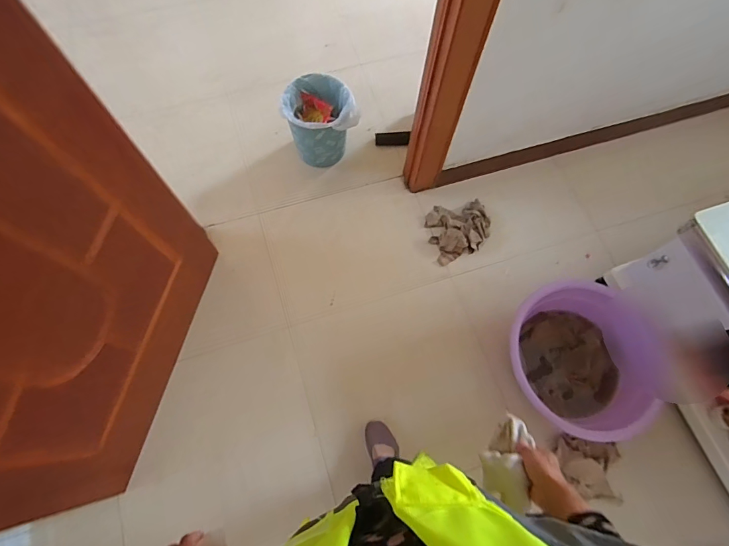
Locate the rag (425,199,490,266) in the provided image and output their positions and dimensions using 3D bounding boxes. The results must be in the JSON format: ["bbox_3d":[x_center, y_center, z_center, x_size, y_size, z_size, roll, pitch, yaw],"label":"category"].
[{"bbox_3d":[0.351,-0.173,1.478,0.241,0.057,0.223,-18,71,-8],"label":"rag"}]

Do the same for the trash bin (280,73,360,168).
[{"bbox_3d":[-0.162,-0.553,1.509,0.264,0.229,0.212,-5,72,-4],"label":"trash bin"}]

